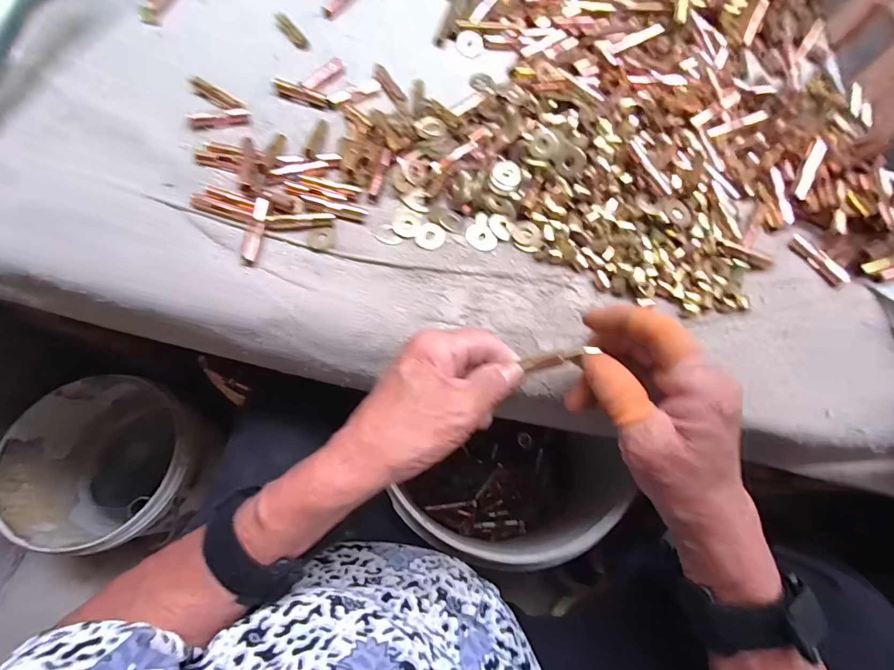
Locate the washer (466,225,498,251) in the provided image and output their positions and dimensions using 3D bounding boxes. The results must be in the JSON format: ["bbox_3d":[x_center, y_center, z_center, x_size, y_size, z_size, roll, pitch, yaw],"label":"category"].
[{"bbox_3d":[0.027,-0.076,0.315,0.020,0.004,0.024,-38,74,-15],"label":"washer"}]

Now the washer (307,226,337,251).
[{"bbox_3d":[-0.094,-0.073,0.306,0.020,0.004,0.021,1,68,-2],"label":"washer"}]

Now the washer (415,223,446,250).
[{"bbox_3d":[-0.013,-0.076,0.312,0.022,0.004,0.022,15,69,4],"label":"washer"}]

